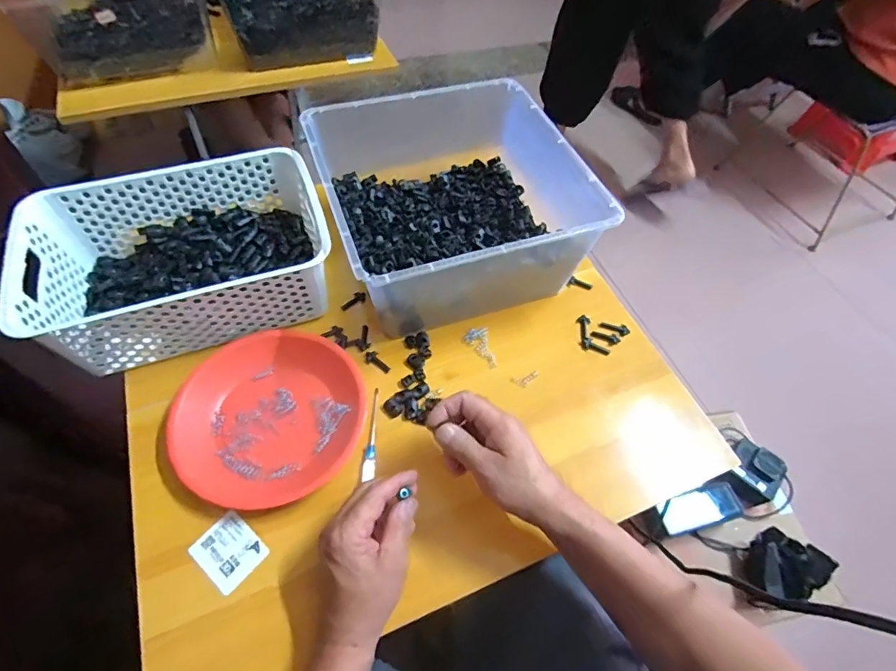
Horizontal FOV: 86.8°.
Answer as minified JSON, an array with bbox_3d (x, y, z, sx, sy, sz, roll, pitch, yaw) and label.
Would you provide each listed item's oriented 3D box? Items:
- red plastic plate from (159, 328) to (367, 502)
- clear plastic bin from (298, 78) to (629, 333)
[{"bbox_3d":[-0.184,0.079,0.492,0.186,0.030,0.173,2,56,-3],"label":"red plastic plate"},{"bbox_3d":[-0.003,-0.168,0.611,0.294,0.142,0.310,-16,59,-14],"label":"clear plastic bin"}]

